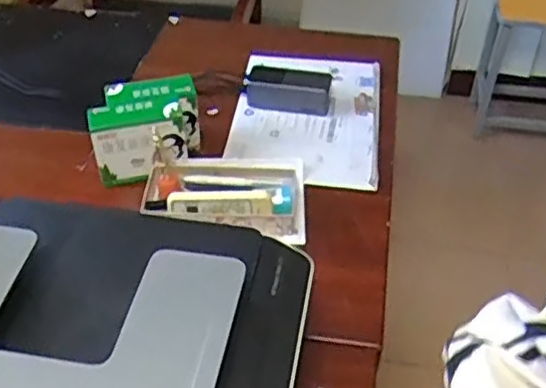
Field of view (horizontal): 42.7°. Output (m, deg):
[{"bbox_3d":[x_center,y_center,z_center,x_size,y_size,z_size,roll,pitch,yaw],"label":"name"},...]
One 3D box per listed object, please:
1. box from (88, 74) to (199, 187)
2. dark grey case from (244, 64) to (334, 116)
[{"bbox_3d":[-0.181,-0.087,1.007,0.143,0.111,0.128,0,44,-3],"label":"box"},{"bbox_3d":[0.024,-0.170,1.123,0.140,0.049,0.063,13,45,11],"label":"dark grey case"}]

